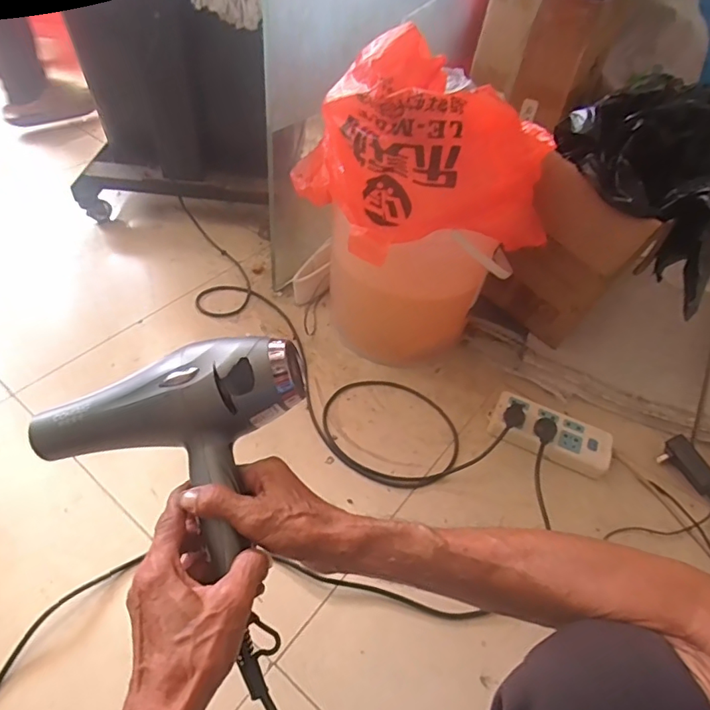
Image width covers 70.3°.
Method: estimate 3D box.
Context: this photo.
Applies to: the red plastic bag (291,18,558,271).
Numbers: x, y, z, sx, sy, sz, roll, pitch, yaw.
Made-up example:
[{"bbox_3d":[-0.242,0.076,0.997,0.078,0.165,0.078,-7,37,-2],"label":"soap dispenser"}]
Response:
[{"bbox_3d":[0.090,-0.310,0.694,0.316,0.191,0.313,-5,49,-12],"label":"red plastic bag"}]

